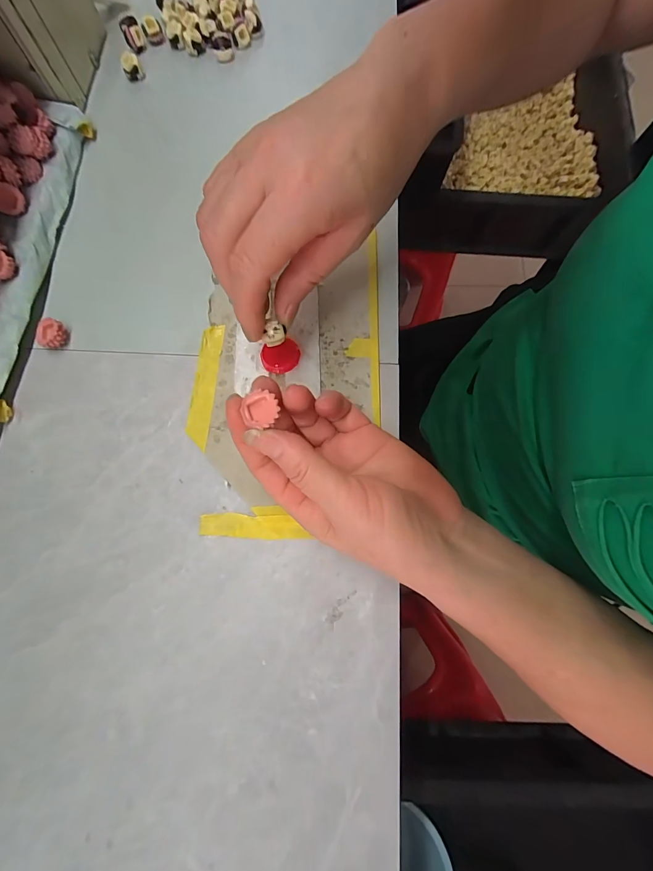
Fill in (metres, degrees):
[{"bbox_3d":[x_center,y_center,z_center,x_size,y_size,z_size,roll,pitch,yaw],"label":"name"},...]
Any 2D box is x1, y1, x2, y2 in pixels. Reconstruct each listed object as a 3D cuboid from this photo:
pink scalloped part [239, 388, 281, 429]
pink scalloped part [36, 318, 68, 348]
[{"bbox_3d":[-0.032,-0.013,0.176,0.017,0.005,0.017,-12,78,-4],"label":"pink scalloped part"},{"bbox_3d":[-0.195,-0.072,0.249,0.020,0.010,0.020,0,77,-1],"label":"pink scalloped part"}]

